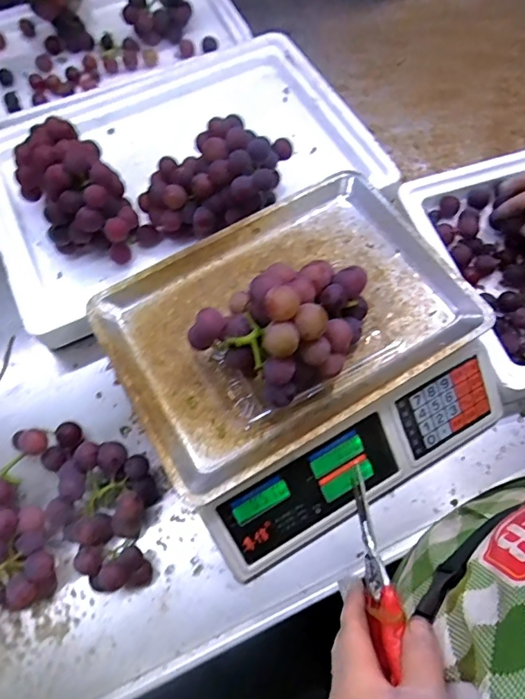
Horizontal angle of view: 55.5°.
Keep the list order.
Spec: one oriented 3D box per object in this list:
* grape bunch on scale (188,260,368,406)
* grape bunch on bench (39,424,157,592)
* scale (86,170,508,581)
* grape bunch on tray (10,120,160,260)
[{"bbox_3d":[0.028,-0.020,0.442,0.168,0.113,0.100,-20,69,-5],"label":"grape bunch on scale"},{"bbox_3d":[-0.169,0.147,0.514,0.113,0.058,0.178,-43,72,-13],"label":"grape bunch on bench"},{"bbox_3d":[0.044,0.009,0.533,0.342,0.111,0.319,-31,70,-9],"label":"scale"},{"bbox_3d":[-0.240,-0.203,0.625,0.117,0.106,0.190,-36,71,-11],"label":"grape bunch on tray"}]

